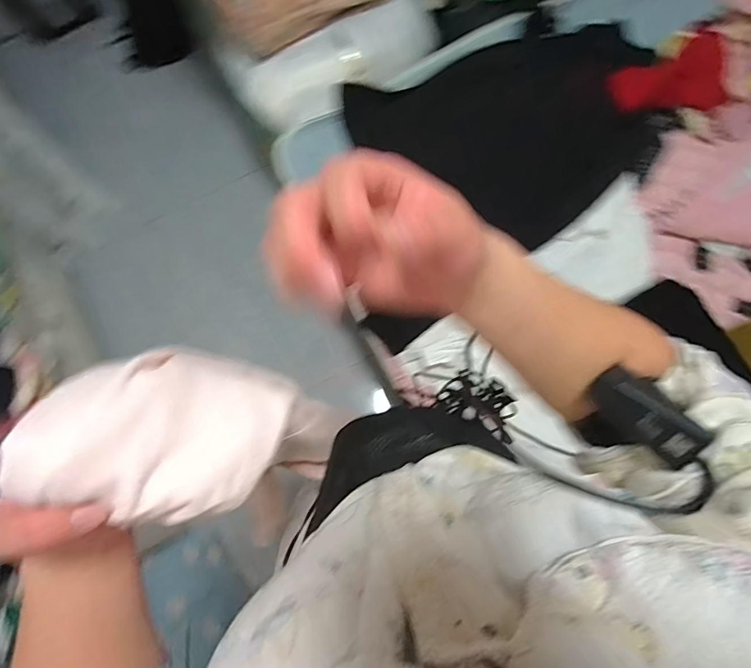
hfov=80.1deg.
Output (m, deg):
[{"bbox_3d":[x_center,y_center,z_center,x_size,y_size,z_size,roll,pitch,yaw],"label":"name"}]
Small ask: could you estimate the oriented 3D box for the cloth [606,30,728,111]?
[{"bbox_3d":[0.659,-0.582,0.998,0.233,0.145,0.143,7,76,3],"label":"cloth"}]

